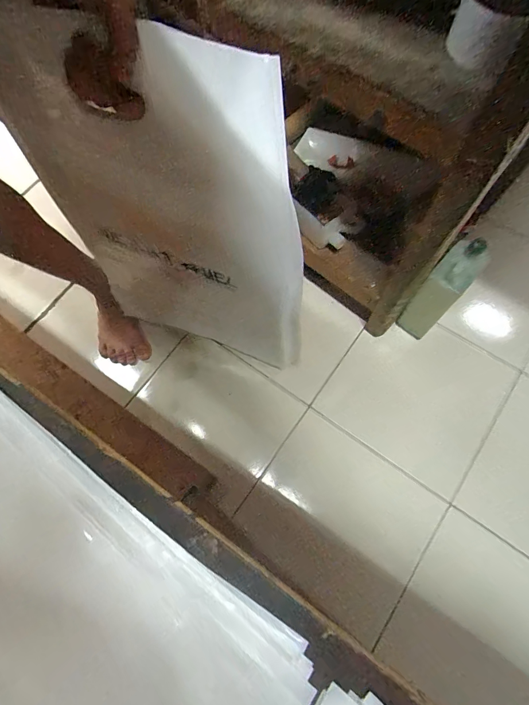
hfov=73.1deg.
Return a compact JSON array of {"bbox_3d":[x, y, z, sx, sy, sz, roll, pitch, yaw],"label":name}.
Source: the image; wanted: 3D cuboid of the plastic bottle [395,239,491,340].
[{"bbox_3d":[0.319,-0.110,0.644,0.067,0.221,0.092,41,77,16],"label":"plastic bottle"}]

